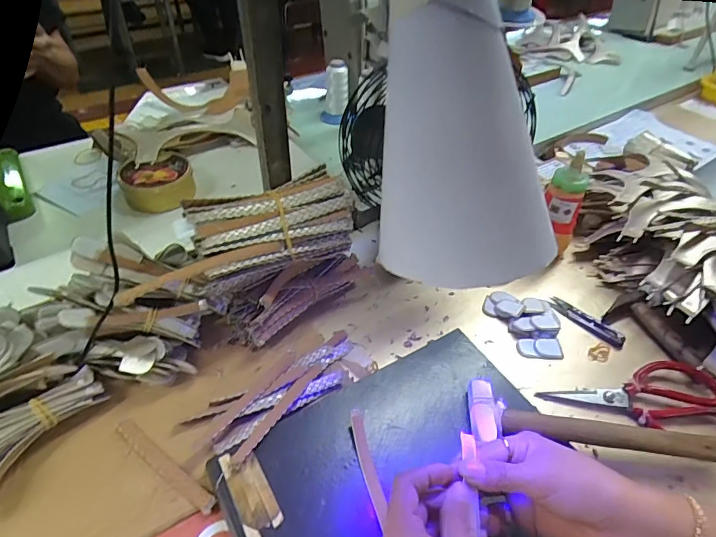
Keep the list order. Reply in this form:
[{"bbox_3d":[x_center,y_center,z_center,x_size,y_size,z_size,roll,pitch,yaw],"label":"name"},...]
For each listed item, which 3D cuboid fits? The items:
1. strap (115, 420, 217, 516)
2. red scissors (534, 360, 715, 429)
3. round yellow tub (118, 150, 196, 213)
[{"bbox_3d":[-0.184,0.184,0.418,0.130,0.004,0.016,28,49,23],"label":"strap"},{"bbox_3d":[0.306,0.132,0.496,0.193,0.024,0.077,11,44,8],"label":"red scissors"},{"bbox_3d":[-0.281,-0.122,0.630,0.095,0.044,0.096,-12,46,-16],"label":"round yellow tub"}]

